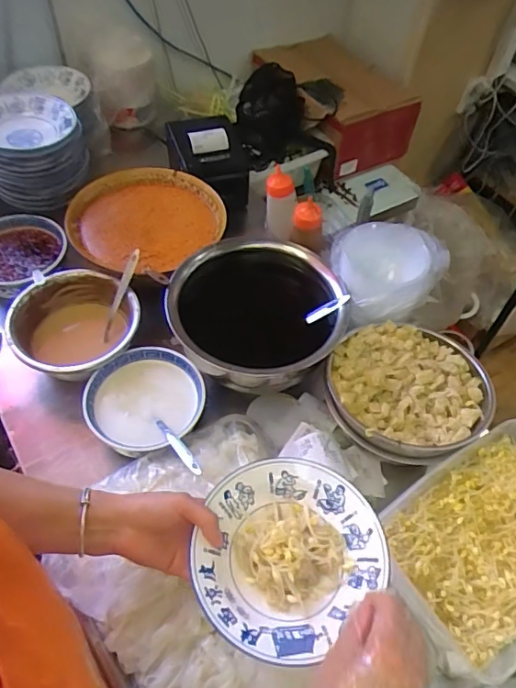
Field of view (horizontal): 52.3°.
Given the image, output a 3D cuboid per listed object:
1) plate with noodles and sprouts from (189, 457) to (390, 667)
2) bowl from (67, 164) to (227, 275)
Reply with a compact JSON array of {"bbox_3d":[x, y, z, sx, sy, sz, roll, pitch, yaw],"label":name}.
[{"bbox_3d":[0.028,0.215,0.553,0.202,0.033,0.176,-32,62,-25],"label":"plate with noodles and sprouts"},{"bbox_3d":[-0.216,-0.238,1.034,0.290,0.084,0.273,2,53,-3],"label":"bowl"}]

